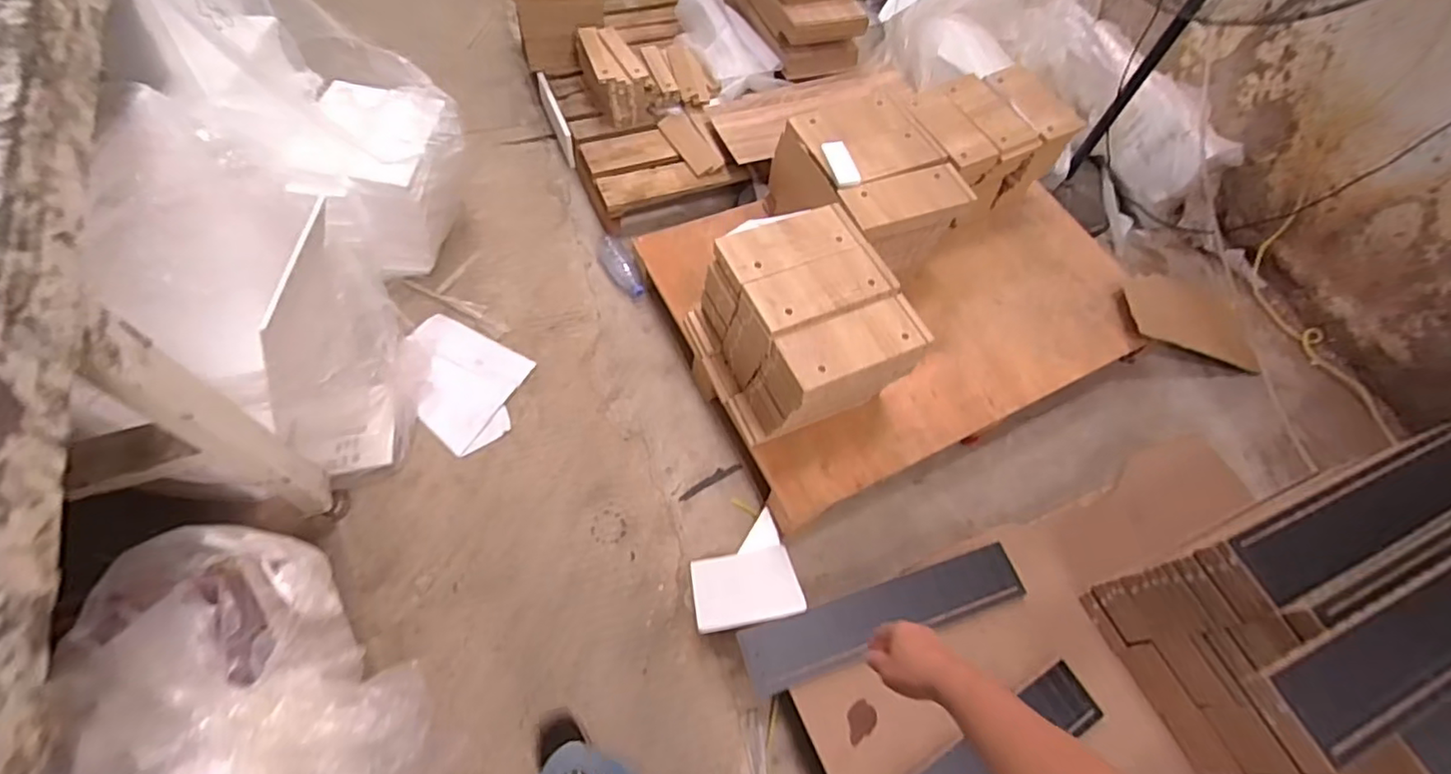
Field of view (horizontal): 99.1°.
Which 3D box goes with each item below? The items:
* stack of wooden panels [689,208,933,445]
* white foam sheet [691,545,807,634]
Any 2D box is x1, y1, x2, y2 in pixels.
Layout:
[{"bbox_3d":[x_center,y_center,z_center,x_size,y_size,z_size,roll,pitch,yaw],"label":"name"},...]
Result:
[{"bbox_3d":[0.152,-0.126,1.313,0.338,0.282,0.391,-21,66,-17],"label":"stack of wooden panels"},{"bbox_3d":[0.040,0.399,1.234,0.205,0.017,0.208,-9,22,-3],"label":"white foam sheet"}]

